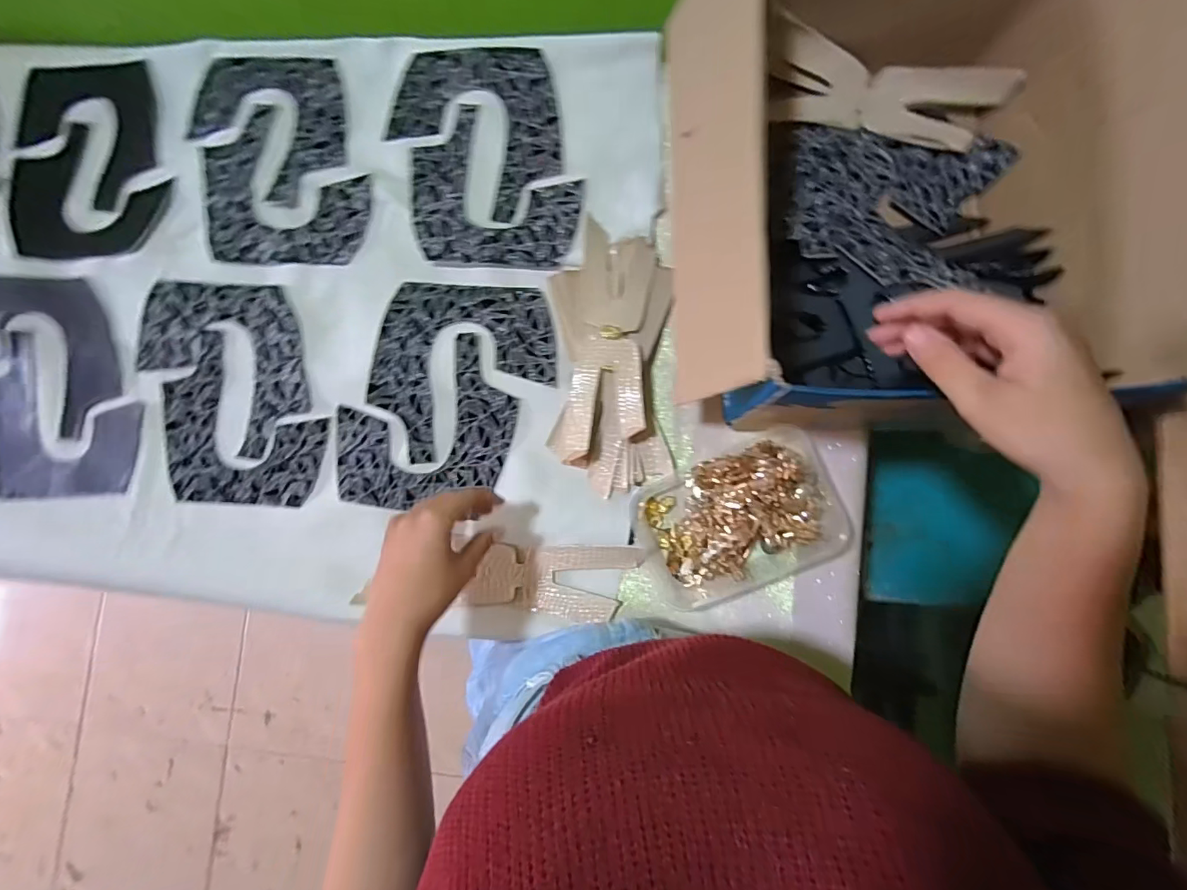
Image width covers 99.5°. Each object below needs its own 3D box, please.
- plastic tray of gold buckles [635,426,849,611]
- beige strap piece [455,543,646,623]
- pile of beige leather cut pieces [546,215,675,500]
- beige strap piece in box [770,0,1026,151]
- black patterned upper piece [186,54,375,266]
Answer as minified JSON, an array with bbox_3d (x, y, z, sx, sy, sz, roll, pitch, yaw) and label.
[{"bbox_3d":[0.134,0.073,0.463,0.190,0.045,0.137,-23,86,4],"label":"plastic tray of gold buckles"},{"bbox_3d":[-0.039,0.135,0.492,0.168,0.010,0.072,0,86,3],"label":"beige strap piece"},{"bbox_3d":[0.018,-0.082,0.489,0.112,0.035,0.247,0,88,5],"label":"pile of beige leather cut pieces"},{"bbox_3d":[0.260,-0.325,0.457,0.222,0.047,0.072,14,89,5],"label":"beige strap piece in box"},{"bbox_3d":[-0.342,-0.311,0.545,0.172,0.009,0.269,-19,82,-3],"label":"black patterned upper piece"}]

